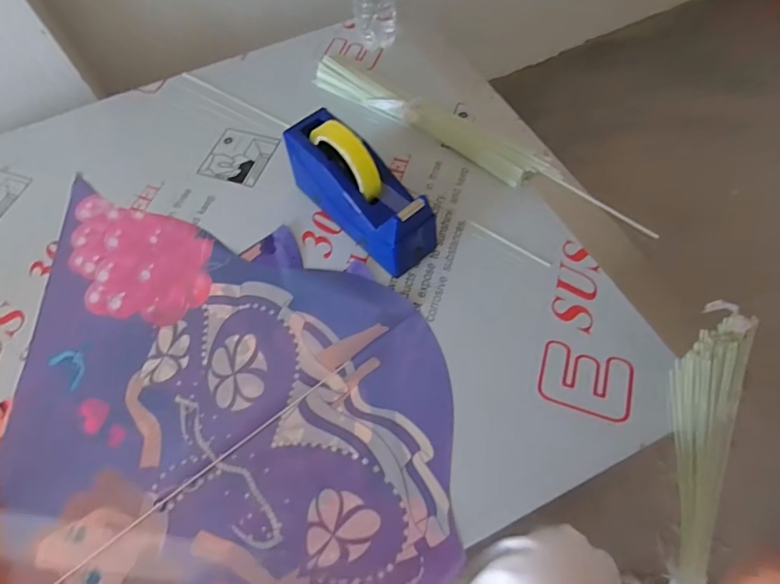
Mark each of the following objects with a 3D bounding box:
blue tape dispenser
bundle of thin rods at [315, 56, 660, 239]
[{"bbox_3d":[-0.037,-0.121,0.541,0.213,0.124,0.074,44,71,9],"label":"blue tape dispenser"},{"bbox_3d":[0.096,-0.205,0.639,0.523,0.033,0.045,35,68,19],"label":"bundle of thin rods"}]

